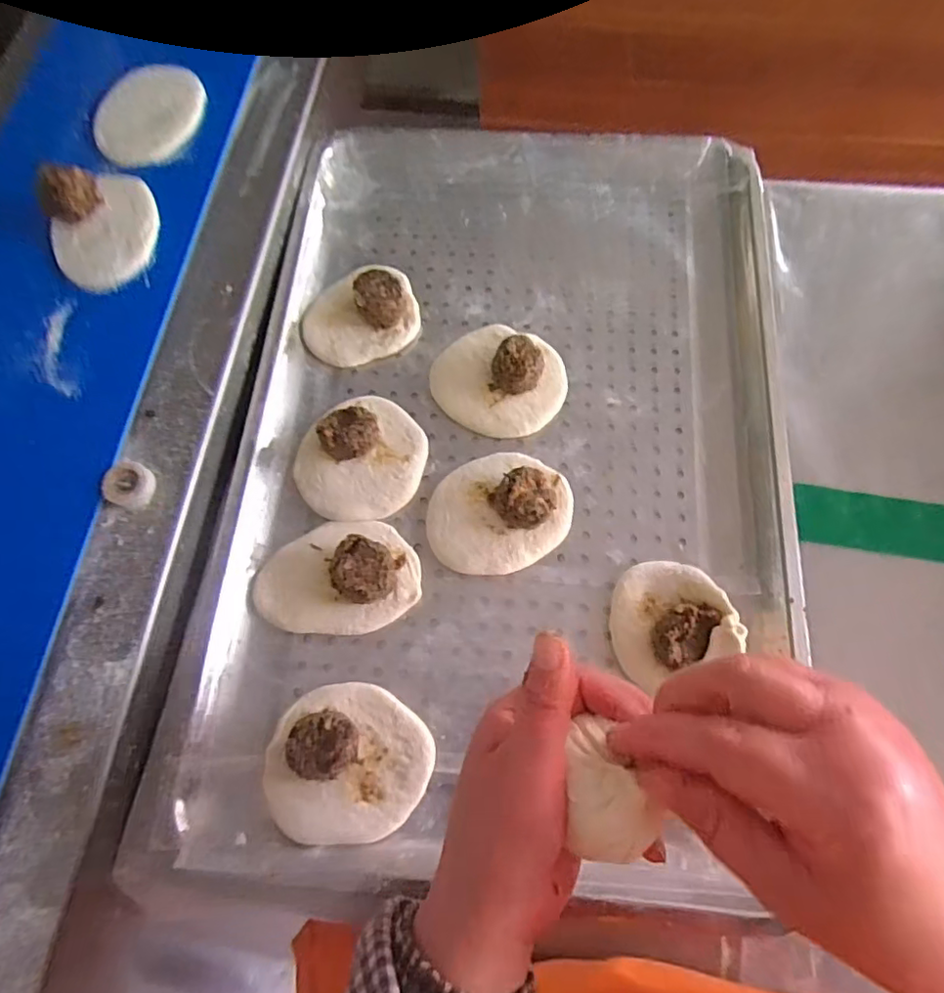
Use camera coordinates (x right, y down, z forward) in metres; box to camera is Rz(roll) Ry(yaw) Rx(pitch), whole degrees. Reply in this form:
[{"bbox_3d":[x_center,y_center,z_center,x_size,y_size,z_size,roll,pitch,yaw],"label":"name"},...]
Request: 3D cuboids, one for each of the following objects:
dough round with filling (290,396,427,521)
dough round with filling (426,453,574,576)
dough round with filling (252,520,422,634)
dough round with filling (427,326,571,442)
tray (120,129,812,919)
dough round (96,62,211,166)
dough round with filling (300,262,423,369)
[{"bbox_3d":[-0.081,-0.030,0.427,0.096,0.025,0.089,-1,71,2],"label":"dough round with filling"},{"bbox_3d":[0.018,0.007,0.412,0.100,0.027,0.086,-33,73,-9],"label":"dough round with filling"},{"bbox_3d":[-0.092,0.051,0.397,0.109,0.028,0.076,-1,71,1],"label":"dough round with filling"},{"bbox_3d":[0.021,-0.094,0.451,0.100,0.033,0.088,36,76,13],"label":"dough round with filling"},{"bbox_3d":[0.026,-0.041,0.434,0.384,0.035,0.586,5,71,4],"label":"tray"},{"bbox_3d":[-0.283,-0.335,0.519,0.089,0.008,0.124,-3,71,1],"label":"dough round"},{"bbox_3d":[-0.090,-0.148,0.472,0.092,0.029,0.075,-20,72,-5],"label":"dough round with filling"}]

